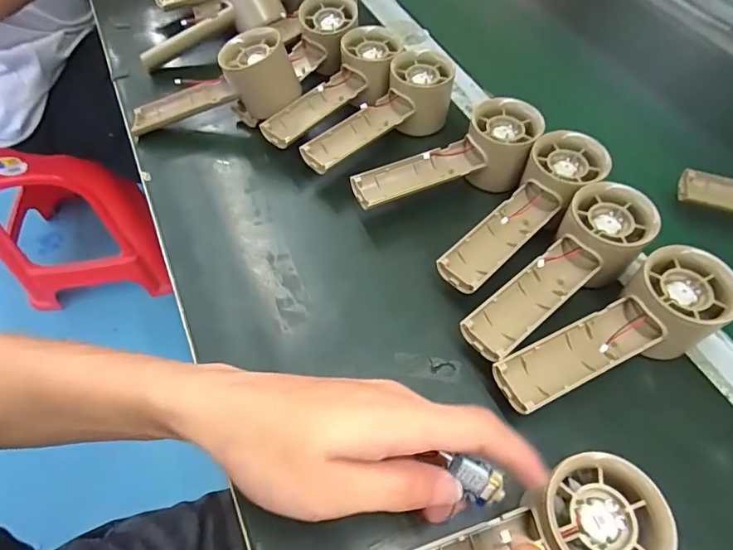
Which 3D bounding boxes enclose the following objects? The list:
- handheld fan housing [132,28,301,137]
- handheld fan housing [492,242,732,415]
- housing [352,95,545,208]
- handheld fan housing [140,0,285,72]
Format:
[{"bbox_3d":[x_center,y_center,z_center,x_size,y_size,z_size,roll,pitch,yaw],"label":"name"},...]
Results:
[{"bbox_3d":[-0.138,-0.166,0.429,0.162,0.059,0.056,-12,54,13],"label":"handheld fan housing"},{"bbox_3d":[0.154,0.042,0.290,0.151,0.062,0.053,-25,60,-18],"label":"handheld fan housing"},{"bbox_3d":[0.062,-0.091,0.384,0.150,0.064,0.059,-11,56,-9],"label":"housing"},{"bbox_3d":[-0.157,-0.248,0.477,0.149,0.066,0.053,-32,61,-3],"label":"handheld fan housing"}]

